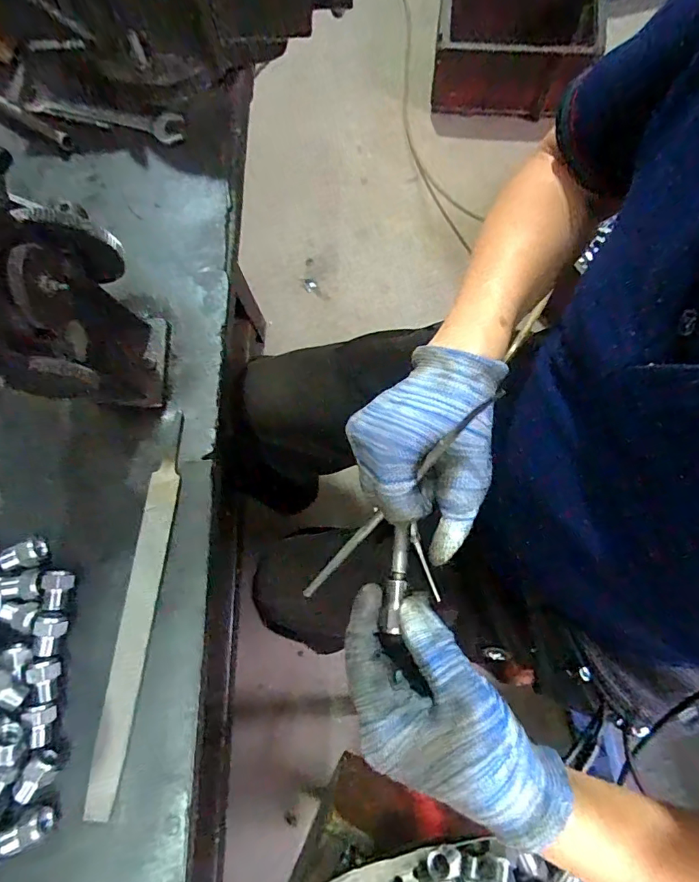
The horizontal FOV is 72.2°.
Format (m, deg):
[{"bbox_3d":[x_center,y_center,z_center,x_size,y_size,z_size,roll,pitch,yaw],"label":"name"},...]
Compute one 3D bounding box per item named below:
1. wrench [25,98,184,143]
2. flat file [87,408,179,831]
[{"bbox_3d":[-0.245,-0.332,0.483,0.158,0.012,0.034,14,77,6],"label":"wrench"},{"bbox_3d":[-0.163,0.125,0.374,0.020,0.010,0.291,7,75,1],"label":"flat file"}]

